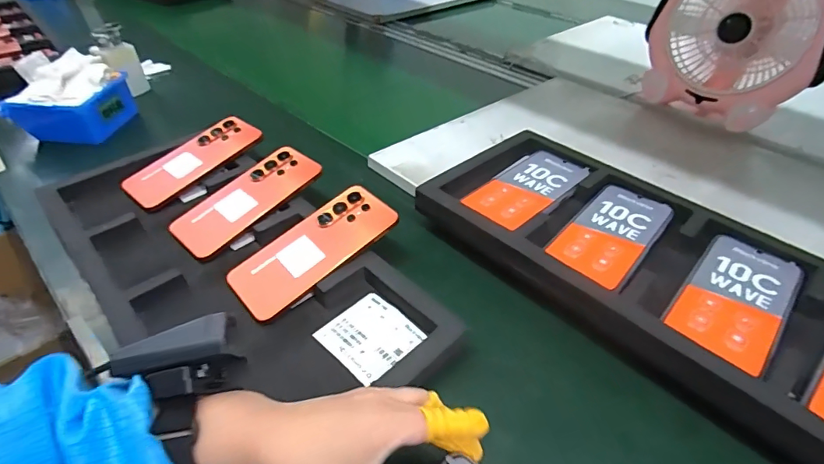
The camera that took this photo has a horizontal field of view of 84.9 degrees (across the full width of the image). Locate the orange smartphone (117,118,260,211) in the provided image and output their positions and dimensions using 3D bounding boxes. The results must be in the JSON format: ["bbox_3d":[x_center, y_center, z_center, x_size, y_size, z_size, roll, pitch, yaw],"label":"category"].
[{"bbox_3d":[-0.282,-0.093,0.583,0.076,0.014,0.174,34,63,30],"label":"orange smartphone"}]

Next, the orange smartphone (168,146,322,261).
[{"bbox_3d":[-0.191,-0.039,0.524,0.084,0.012,0.172,33,63,30],"label":"orange smartphone"}]

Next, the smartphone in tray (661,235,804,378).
[{"bbox_3d":[0.294,0.056,0.407,0.075,0.004,0.161,34,50,31],"label":"smartphone in tray"}]

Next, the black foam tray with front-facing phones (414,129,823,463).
[{"bbox_3d":[0.244,0.038,0.443,0.241,0.044,0.483,-31,51,-32],"label":"black foam tray with front-facing phones"}]

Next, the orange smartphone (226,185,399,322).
[{"bbox_3d":[-0.100,0.015,0.461,0.172,0.008,0.080,-38,54,-19],"label":"orange smartphone"}]

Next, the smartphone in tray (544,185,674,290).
[{"bbox_3d":[0.208,0.000,0.472,0.075,0.007,0.160,33,50,30],"label":"smartphone in tray"}]

